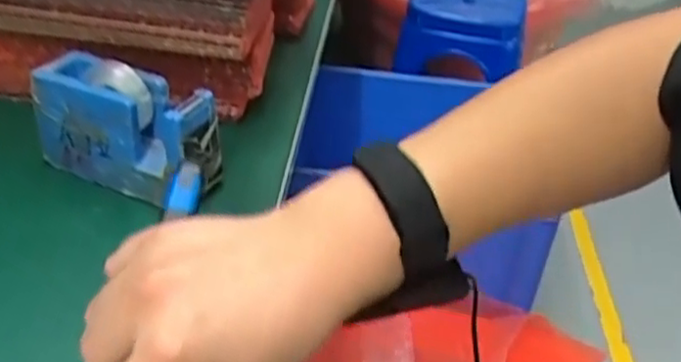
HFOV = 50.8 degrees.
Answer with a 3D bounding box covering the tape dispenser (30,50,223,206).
[{"bbox_3d":[-0.155,-0.036,0.523,0.130,0.085,0.051,20,37,20],"label":"tape dispenser"}]

